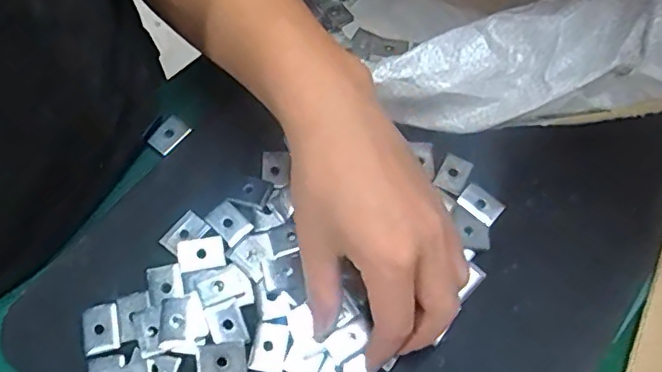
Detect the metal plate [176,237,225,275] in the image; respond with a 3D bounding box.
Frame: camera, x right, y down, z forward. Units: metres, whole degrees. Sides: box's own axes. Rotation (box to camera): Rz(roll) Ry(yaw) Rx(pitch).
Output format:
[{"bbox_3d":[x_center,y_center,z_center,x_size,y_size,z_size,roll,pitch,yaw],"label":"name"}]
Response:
[{"bbox_3d":[-0.081,0.043,0.355,0.028,0.004,0.021,-12,66,-7],"label":"metal plate"}]

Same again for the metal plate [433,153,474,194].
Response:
[{"bbox_3d":[0.083,-0.009,0.388,0.019,0.004,0.025,26,67,10],"label":"metal plate"}]

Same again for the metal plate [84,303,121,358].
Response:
[{"bbox_3d":[-0.137,0.085,0.337,0.019,0.004,0.027,-12,66,-7],"label":"metal plate"}]

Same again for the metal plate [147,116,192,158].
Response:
[{"bbox_3d":[-0.114,-0.036,0.399,0.018,0.005,0.026,38,70,15],"label":"metal plate"}]

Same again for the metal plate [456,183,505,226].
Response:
[{"bbox_3d":[0.100,0.012,0.380,0.028,0.004,0.019,39,70,15],"label":"metal plate"}]

